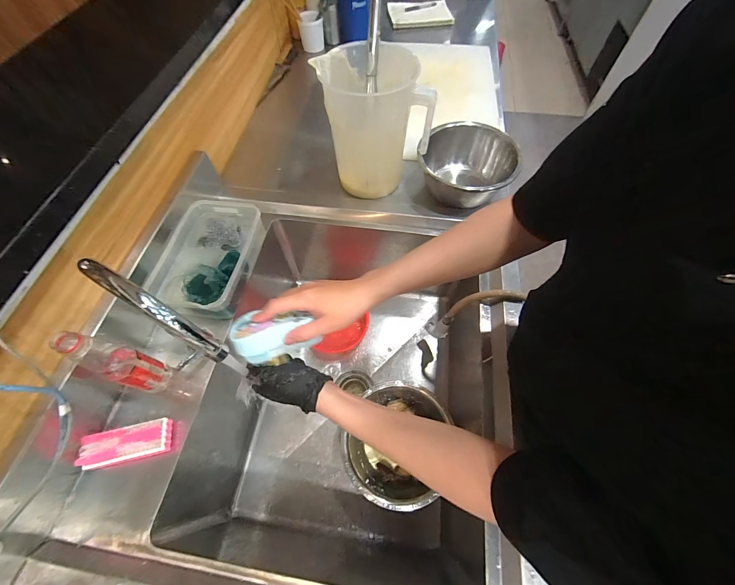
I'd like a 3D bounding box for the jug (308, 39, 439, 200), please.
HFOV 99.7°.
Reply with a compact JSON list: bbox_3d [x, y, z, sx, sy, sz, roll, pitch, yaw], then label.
[{"bbox_3d":[0.008,-0.380,0.707,0.203,0.245,0.171,-19,62,-9],"label":"jug"}]

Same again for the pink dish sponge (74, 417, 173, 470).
[{"bbox_3d":[-0.400,0.250,0.513,0.128,0.032,0.055,-10,61,-4],"label":"pink dish sponge"}]

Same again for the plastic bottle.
[{"bbox_3d":[-0.391,0.113,0.491,0.050,0.201,0.054,16,63,10],"label":"plastic bottle"}]

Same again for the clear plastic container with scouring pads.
[{"bbox_3d":[-0.339,-0.082,0.674,0.195,0.072,0.281,0,61,2],"label":"clear plastic container with scouring pads"}]

